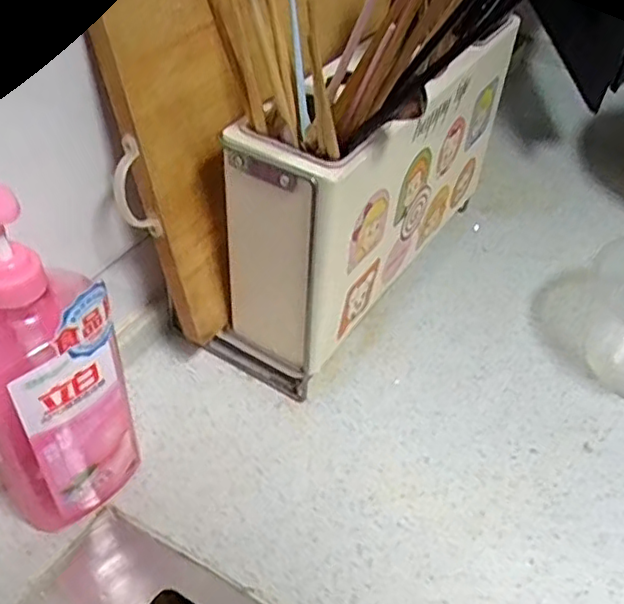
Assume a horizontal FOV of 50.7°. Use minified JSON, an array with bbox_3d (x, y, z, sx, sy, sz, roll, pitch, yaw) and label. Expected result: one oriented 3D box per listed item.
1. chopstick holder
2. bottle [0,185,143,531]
[{"bbox_3d":[0.060,-0.108,0.624,0.112,0.244,0.351,26,48,20],"label":"chopstick holder"},{"bbox_3d":[-0.171,0.046,0.422,0.091,0.271,0.060,-26,52,-28],"label":"bottle"}]

